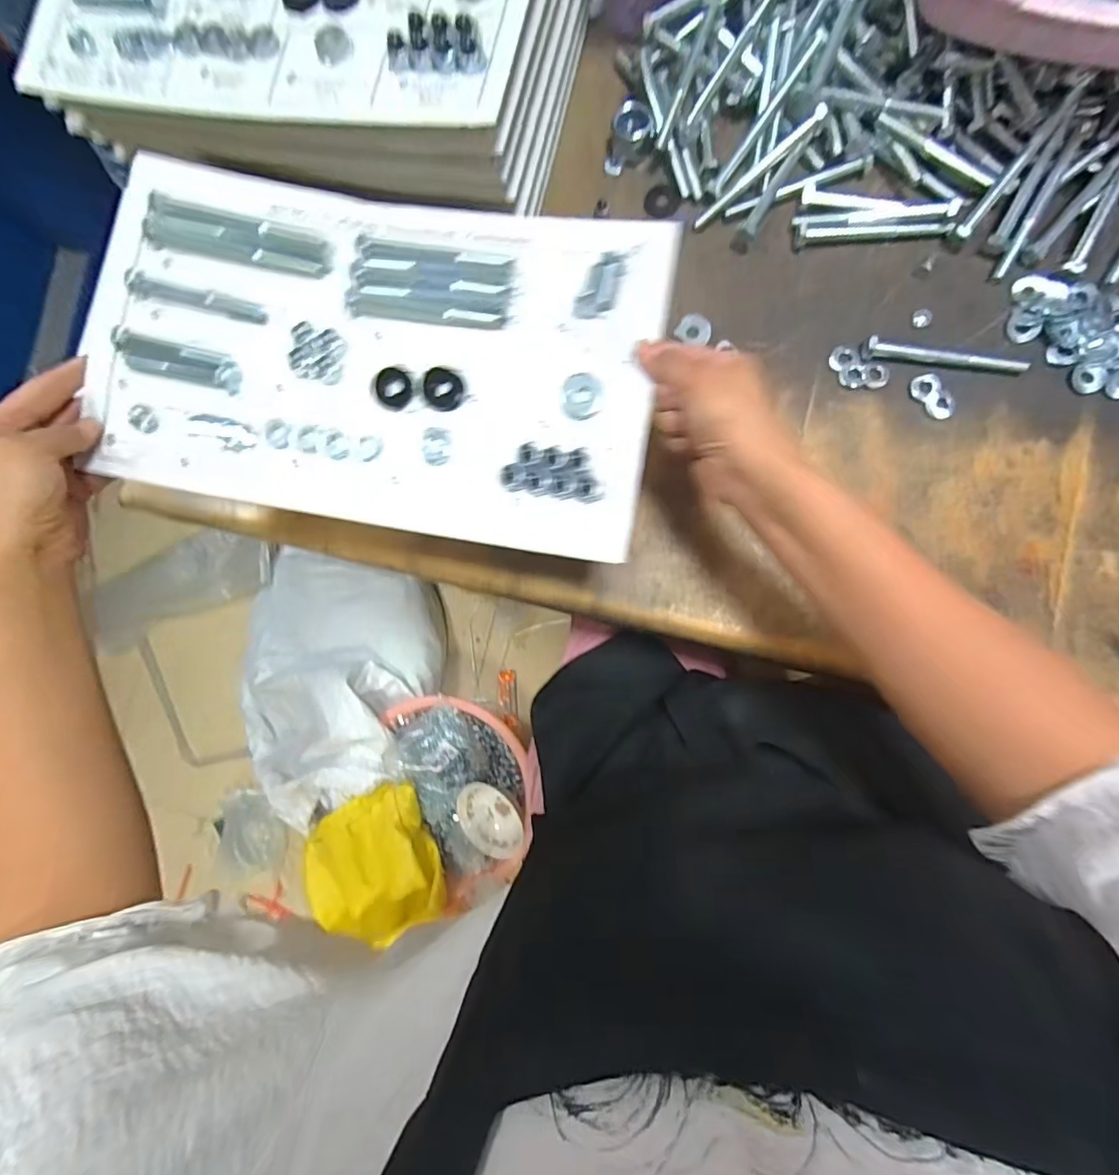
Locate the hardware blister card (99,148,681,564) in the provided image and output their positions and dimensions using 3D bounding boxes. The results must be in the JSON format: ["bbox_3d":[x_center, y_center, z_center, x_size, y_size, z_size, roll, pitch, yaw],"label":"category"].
[{"bbox_3d":[-0.126,-0.160,0.370,0.376,0.051,0.228,11,89,9],"label":"hardware blister card"}]

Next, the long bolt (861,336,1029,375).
[{"bbox_3d":[0.292,-0.177,0.412,0.116,0.013,0.016,9,87,8],"label":"long bolt"}]

